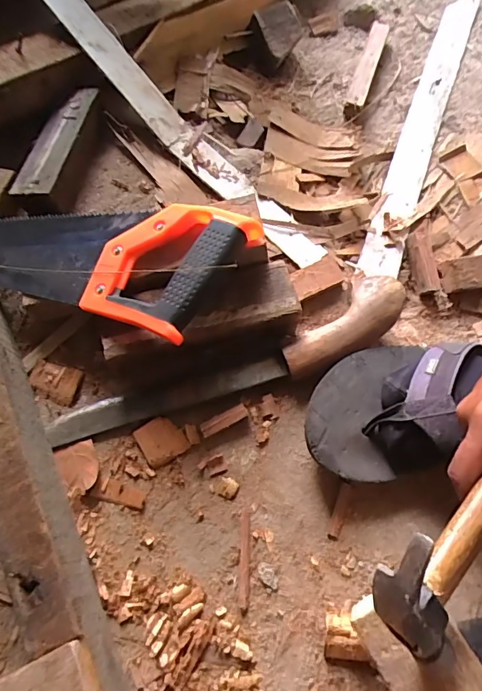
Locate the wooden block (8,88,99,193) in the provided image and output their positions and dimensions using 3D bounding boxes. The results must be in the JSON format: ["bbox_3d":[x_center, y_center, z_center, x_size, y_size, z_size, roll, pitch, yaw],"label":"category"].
[{"bbox_3d":[-0.201,-0.224,0.489,0.048,0.015,0.152,9,68,16],"label":"wooden block"}]

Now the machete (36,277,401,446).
[{"bbox_3d":[-0.008,0.021,0.401,0.338,0.031,0.054,-21,69,-7],"label":"machete"}]

